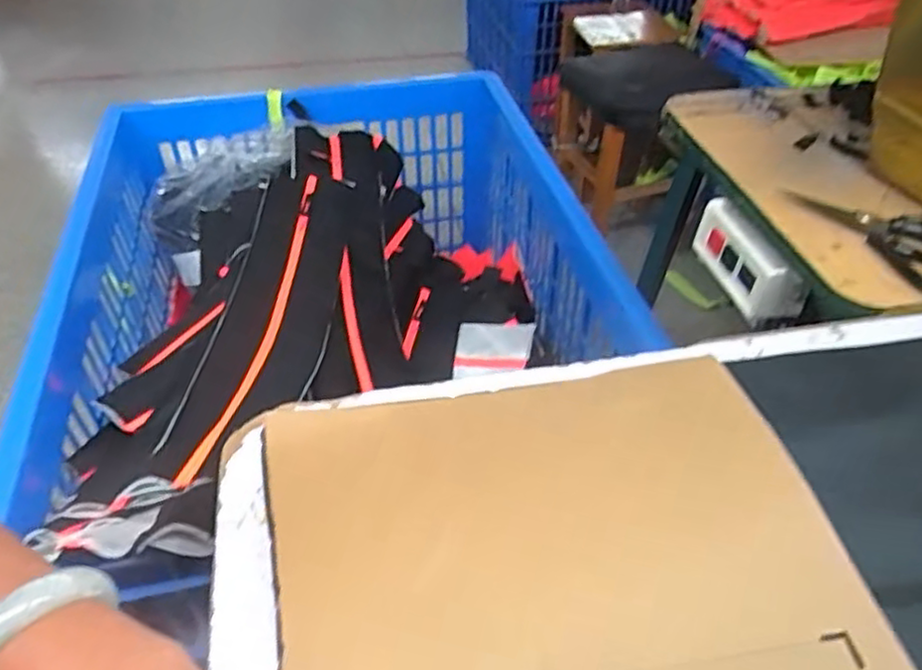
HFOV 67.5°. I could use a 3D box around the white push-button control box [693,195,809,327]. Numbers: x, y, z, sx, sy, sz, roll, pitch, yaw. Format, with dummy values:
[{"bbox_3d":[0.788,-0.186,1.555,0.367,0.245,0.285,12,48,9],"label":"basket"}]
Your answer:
[{"bbox_3d":[0.238,-0.062,0.575,0.032,0.057,0.113,-12,44,-13],"label":"white push-button control box"}]

